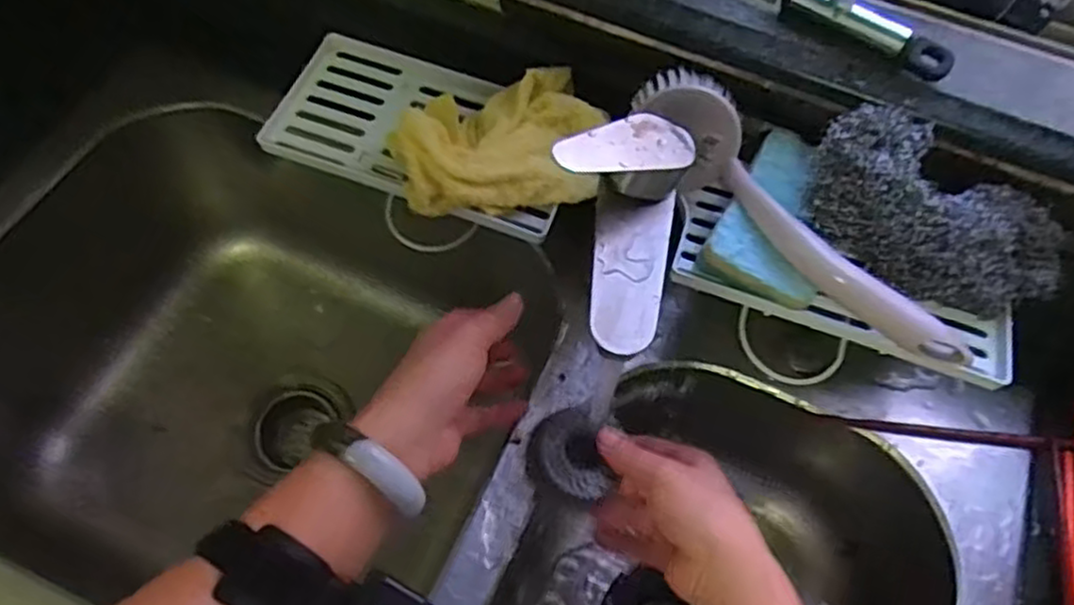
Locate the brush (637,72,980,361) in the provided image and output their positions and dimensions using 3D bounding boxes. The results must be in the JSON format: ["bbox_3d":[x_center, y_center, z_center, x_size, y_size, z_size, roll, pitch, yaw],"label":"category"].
[{"bbox_3d":[0.153,-0.052,0.434,0.045,0.051,0.244,-35,69,-20],"label":"brush"}]

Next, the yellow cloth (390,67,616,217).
[{"bbox_3d":[-0.024,-0.111,0.468,0.134,0.039,0.097,-7,62,-8],"label":"yellow cloth"}]

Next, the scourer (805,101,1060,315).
[{"bbox_3d":[0.231,-0.048,0.427,0.160,0.057,0.073,28,62,-6],"label":"scourer"}]

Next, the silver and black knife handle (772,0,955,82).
[{"bbox_3d":[0.191,-0.164,0.429,0.113,0.018,0.026,32,64,13],"label":"silver and black knife handle"}]

